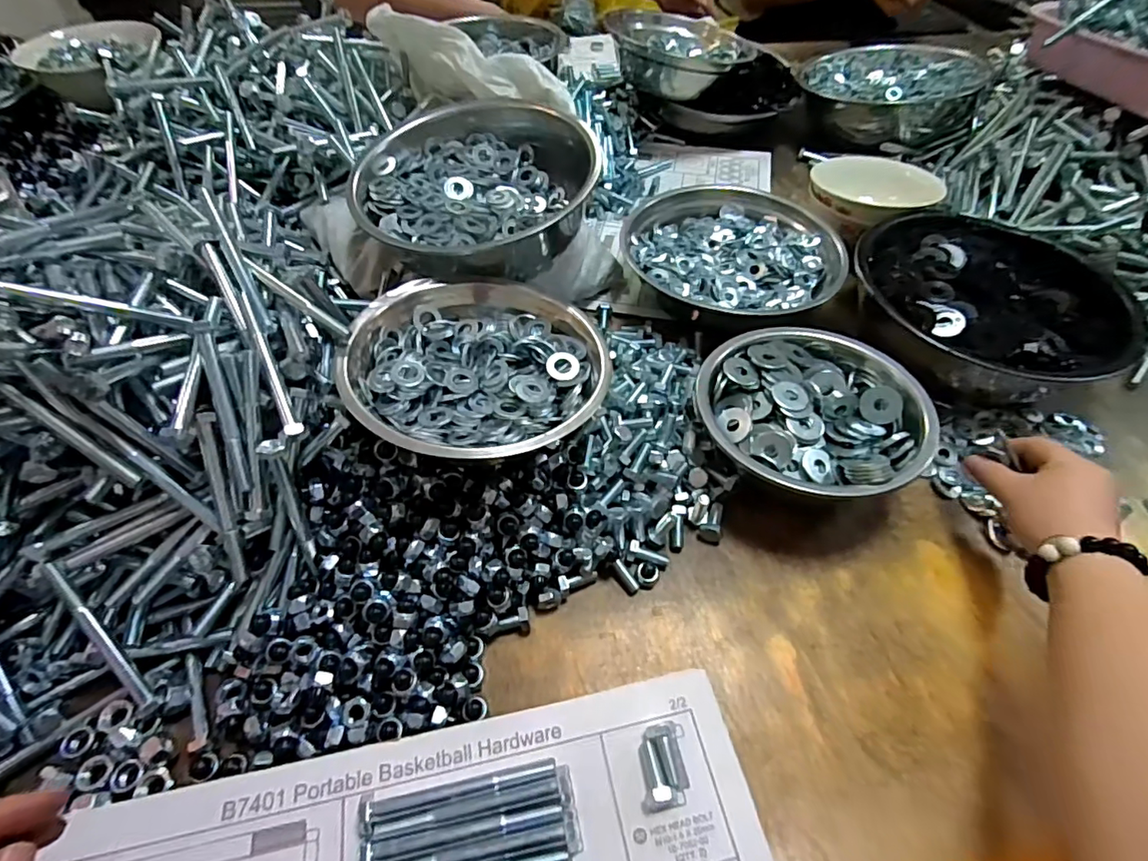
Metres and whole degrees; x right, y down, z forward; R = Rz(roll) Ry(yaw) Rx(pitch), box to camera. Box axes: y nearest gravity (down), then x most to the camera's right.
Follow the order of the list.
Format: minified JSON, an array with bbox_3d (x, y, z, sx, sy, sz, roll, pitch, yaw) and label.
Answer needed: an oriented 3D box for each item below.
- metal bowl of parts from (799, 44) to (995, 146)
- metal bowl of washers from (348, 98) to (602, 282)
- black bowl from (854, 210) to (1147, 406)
[{"bbox_3d":[0.445,-0.484,0.800,0.240,0.101,0.216,22,55,14],"label":"metal bowl of parts"},{"bbox_3d":[-0.092,-0.232,0.519,0.212,0.098,0.207,-4,46,-8],"label":"metal bowl of washers"},{"bbox_3d":[0.382,-0.115,0.531,0.217,0.082,0.216,1,53,-1],"label":"black bowl"}]

